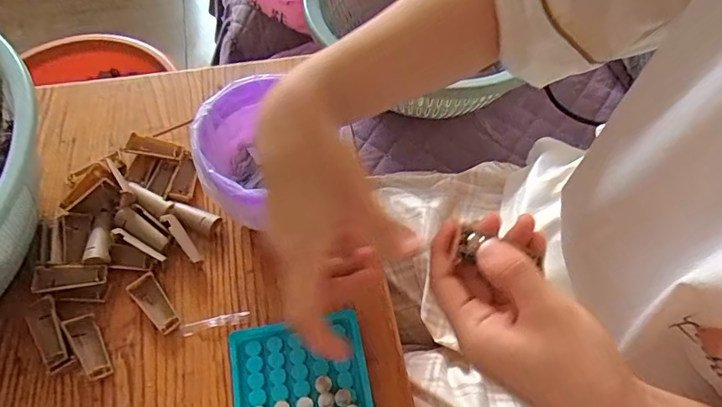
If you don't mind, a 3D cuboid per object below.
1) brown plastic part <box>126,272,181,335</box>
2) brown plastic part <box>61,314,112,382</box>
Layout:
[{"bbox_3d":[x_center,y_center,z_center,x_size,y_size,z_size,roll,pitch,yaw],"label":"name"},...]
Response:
[{"bbox_3d":[-0.161,0.078,0.366,0.021,0.008,0.052,-35,66,-20],"label":"brown plastic part"},{"bbox_3d":[-0.202,0.106,0.348,0.019,0.014,0.050,-28,64,-17],"label":"brown plastic part"}]

